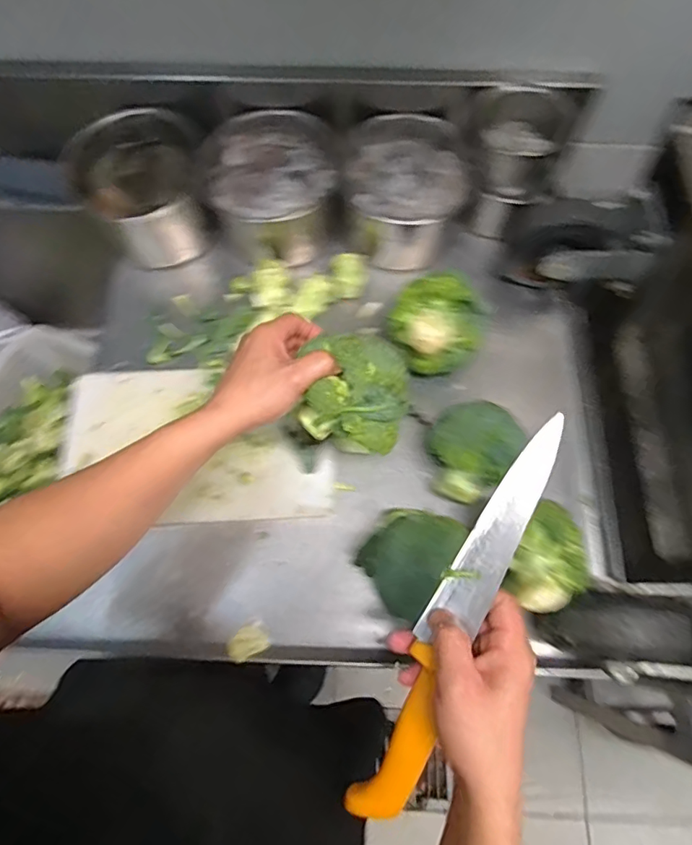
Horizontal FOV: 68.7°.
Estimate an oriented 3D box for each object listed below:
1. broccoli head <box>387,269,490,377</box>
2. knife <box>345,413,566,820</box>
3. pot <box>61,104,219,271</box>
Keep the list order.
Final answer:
[{"bbox_3d":[0.103,-0.118,0.603,0.088,0.086,0.116,-39,74,-14],"label":"broccoli head"},{"bbox_3d":[0.083,0.143,0.375,0.042,0.013,0.316,25,89,9],"label":"knife"},{"bbox_3d":[-0.270,-0.319,0.687,0.169,0.131,0.157,0,69,0],"label":"pot"}]

